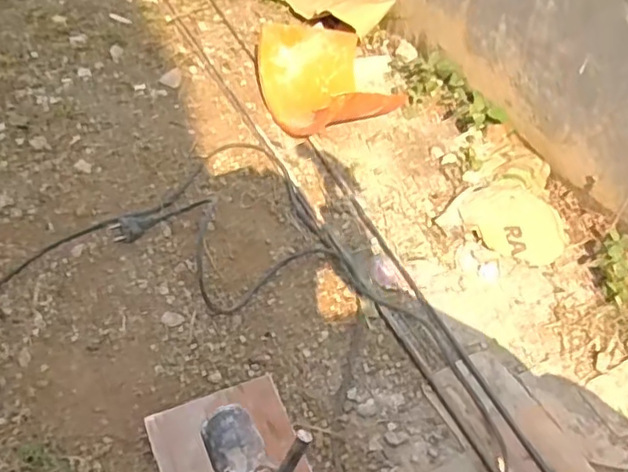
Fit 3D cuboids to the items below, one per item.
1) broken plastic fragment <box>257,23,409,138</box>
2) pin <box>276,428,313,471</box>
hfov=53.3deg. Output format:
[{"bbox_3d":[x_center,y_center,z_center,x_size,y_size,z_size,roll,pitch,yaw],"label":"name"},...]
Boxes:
[{"bbox_3d":[0.020,-0.259,1.105,0.193,0.119,0.254,-10,49,-14],"label":"broken plastic fragment"},{"bbox_3d":[-0.012,0.123,0.343,0.006,0.048,0.008,-8,42,-48],"label":"pin"}]

